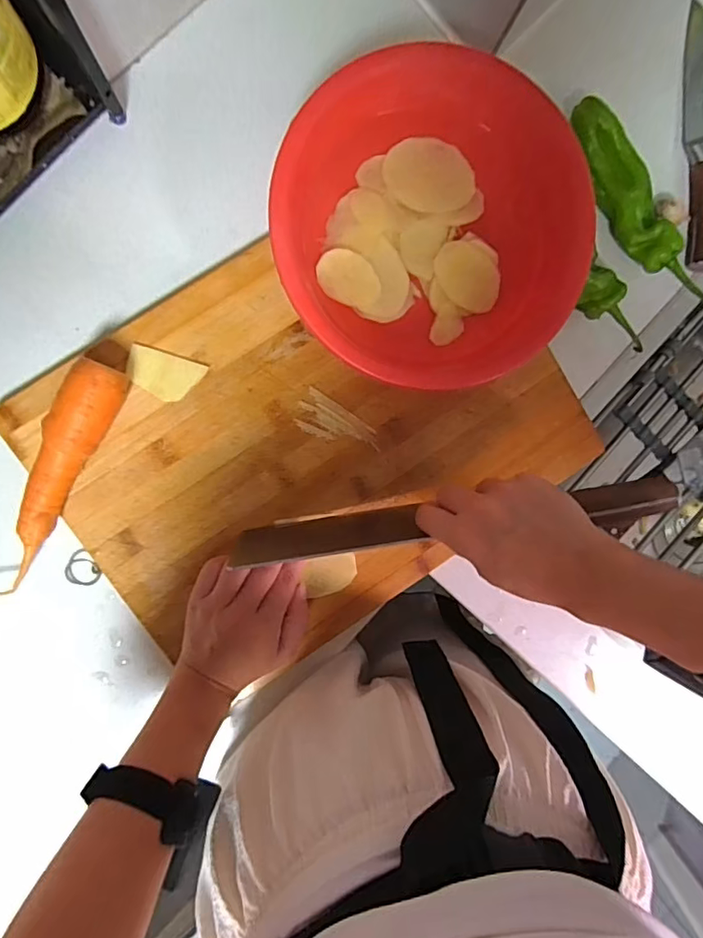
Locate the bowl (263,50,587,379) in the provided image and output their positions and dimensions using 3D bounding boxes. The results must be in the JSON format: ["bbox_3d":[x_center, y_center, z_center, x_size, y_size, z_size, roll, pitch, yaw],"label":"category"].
[{"bbox_3d":[0.057,-0.177,0.406,0.222,0.072,0.224,-1,95,-8],"label":"bowl"}]

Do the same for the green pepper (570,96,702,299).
[{"bbox_3d":[0.240,-0.222,0.454,0.040,0.037,0.186,-32,99,-4],"label":"green pepper"}]

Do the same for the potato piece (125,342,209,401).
[{"bbox_3d":[-0.148,-0.074,0.420,0.056,0.004,0.035,16,93,-9],"label":"potato piece"}]

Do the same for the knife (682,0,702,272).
[{"bbox_3d":[0.311,-0.291,0.466,0.028,0.021,0.223,-2,95,-8],"label":"knife"}]

